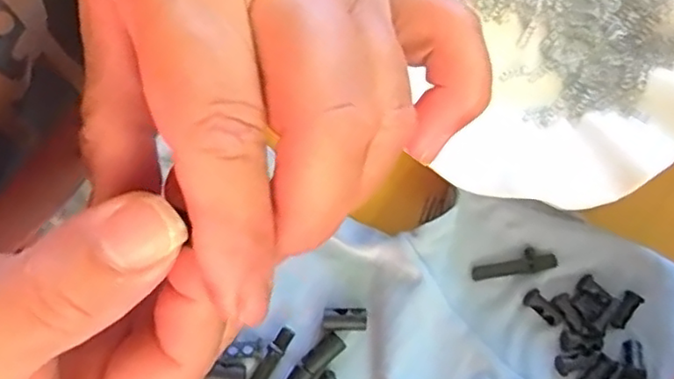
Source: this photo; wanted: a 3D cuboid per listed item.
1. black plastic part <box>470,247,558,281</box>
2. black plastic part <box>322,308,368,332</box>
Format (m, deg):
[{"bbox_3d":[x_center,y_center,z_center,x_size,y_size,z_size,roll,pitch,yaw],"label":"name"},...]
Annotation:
[{"bbox_3d":[0.075,0.032,0.272,0.036,0.004,0.010,-12,78,-4],"label":"black plastic part"},{"bbox_3d":[0.003,0.053,0.262,0.018,0.004,0.009,2,77,0],"label":"black plastic part"}]

